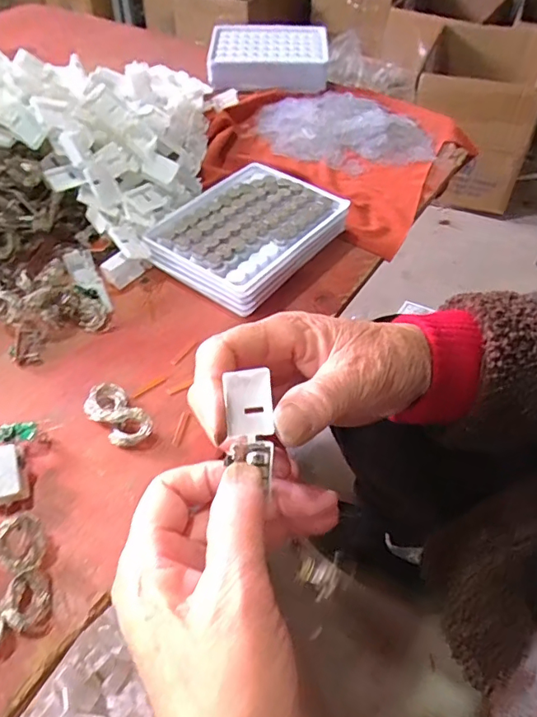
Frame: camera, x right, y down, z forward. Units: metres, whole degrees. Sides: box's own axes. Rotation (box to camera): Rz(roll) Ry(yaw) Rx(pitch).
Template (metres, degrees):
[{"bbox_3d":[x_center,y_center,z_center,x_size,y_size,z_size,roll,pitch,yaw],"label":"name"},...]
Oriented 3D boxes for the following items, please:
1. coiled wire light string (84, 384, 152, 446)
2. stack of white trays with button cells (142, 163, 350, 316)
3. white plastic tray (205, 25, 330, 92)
[{"bbox_3d":[-0.083,0.032,0.279,0.023,0.012,0.045,-33,57,-25],"label":"coiled wire light string"},{"bbox_3d":[-0.016,-0.092,0.373,0.102,0.030,0.134,30,56,23],"label":"stack of white trays with button cells"},{"bbox_3d":[0.000,-0.347,0.577,0.131,0.035,0.096,4,51,1],"label":"white plastic tray"}]

